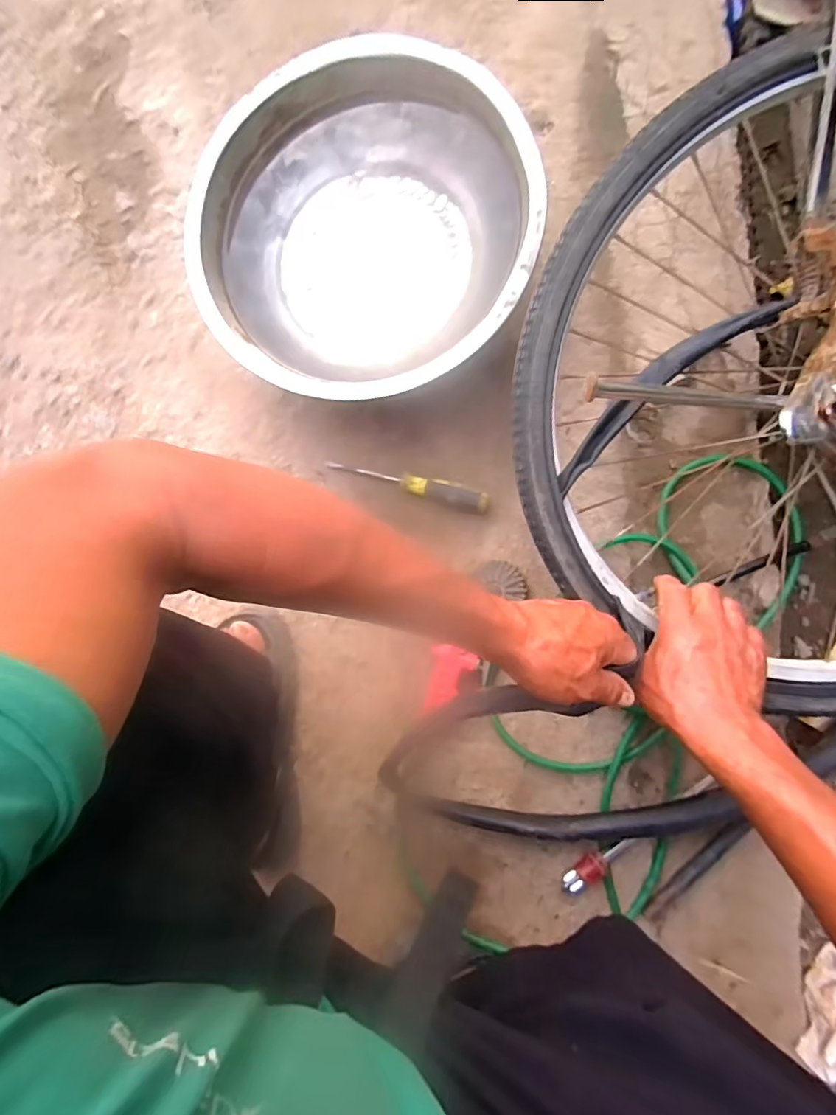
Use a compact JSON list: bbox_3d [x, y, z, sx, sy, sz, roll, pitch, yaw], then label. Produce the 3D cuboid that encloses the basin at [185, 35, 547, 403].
[{"bbox_3d":[-0.054,-0.348,0.579,0.359,0.108,0.339,-1,86,9],"label":"basin"}]

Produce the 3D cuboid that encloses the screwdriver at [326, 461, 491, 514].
[{"bbox_3d":[-0.014,-0.086,0.596,0.196,0.030,0.026,17,89,10],"label":"screwdriver"}]

